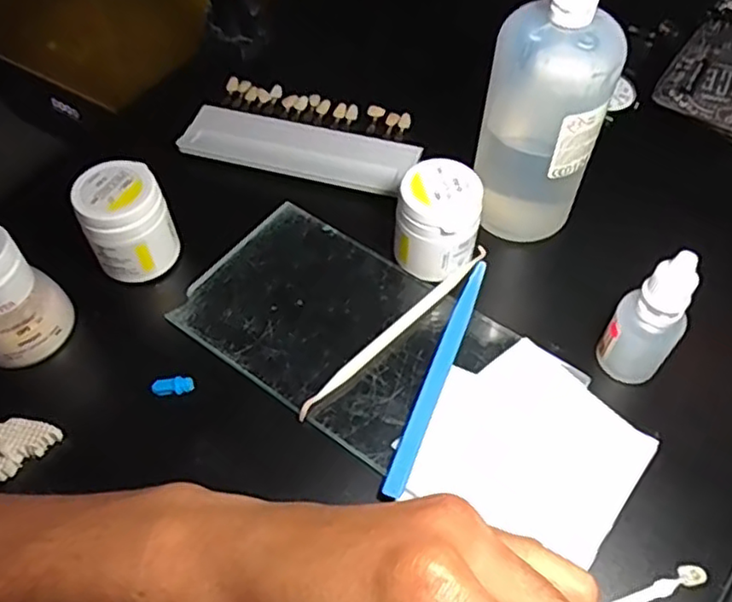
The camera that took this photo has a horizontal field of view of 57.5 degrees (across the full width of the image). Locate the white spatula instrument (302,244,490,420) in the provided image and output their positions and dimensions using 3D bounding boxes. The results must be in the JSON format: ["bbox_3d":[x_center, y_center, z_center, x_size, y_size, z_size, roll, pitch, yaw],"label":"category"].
[{"bbox_3d":[0.018,0.013,0.346,0.007,0.007,0.139,39,64,23],"label":"white spatula instrument"}]

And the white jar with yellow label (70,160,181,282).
[{"bbox_3d":[-0.126,-0.040,0.357,0.042,0.055,0.040,0,56,0],"label":"white jar with yellow label"}]

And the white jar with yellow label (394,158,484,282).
[{"bbox_3d":[0.038,-0.042,0.355,0.042,0.052,0.041,0,56,0],"label":"white jar with yellow label"}]

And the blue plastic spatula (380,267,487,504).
[{"bbox_3d":[0.037,0.034,0.333,0.011,0.007,0.137,19,58,13],"label":"blue plastic spatula"}]

